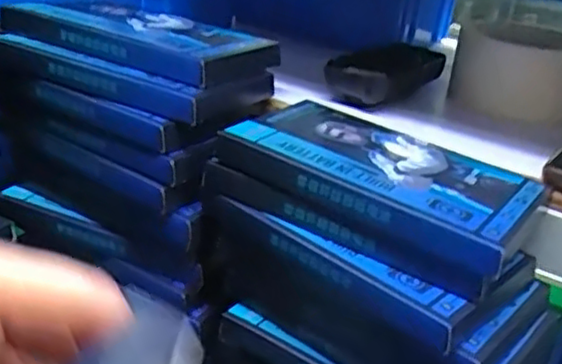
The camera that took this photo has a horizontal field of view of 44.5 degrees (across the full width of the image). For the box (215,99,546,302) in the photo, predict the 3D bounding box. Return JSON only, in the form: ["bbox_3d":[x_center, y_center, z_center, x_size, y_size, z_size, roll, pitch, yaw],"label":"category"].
[{"bbox_3d":[0.057,0.000,0.383,0.163,0.035,0.089,21,30,28],"label":"box"}]

